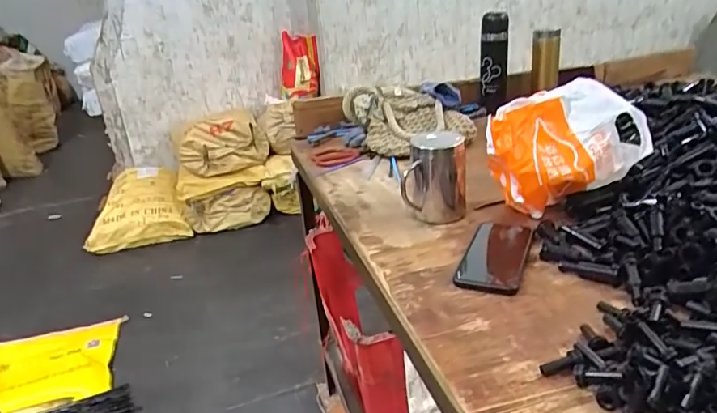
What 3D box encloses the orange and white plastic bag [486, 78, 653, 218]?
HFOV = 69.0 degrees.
[{"bbox_3d":[0.287,-0.075,0.721,0.205,0.153,0.107,2,25,15],"label":"orange and white plastic bag"}]

